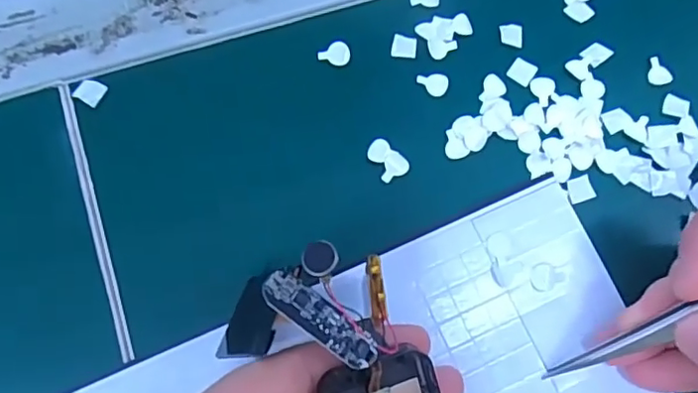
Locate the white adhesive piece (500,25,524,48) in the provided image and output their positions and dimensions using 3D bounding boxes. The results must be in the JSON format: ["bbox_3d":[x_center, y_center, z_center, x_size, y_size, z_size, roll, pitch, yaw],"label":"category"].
[{"bbox_3d":[0.063,-0.062,0.226,0.009,0.004,0.010,-1,77,-6],"label":"white adhesive piece"}]

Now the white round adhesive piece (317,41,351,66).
[{"bbox_3d":[-0.006,-0.053,0.220,0.012,0.004,0.009,-7,87,-2],"label":"white round adhesive piece"}]

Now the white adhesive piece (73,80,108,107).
[{"bbox_3d":[-0.093,-0.038,0.211,0.008,0.004,0.009,27,75,5],"label":"white adhesive piece"}]

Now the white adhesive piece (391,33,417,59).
[{"bbox_3d":[0.021,-0.057,0.223,0.009,0.004,0.009,6,79,-1],"label":"white adhesive piece"}]

